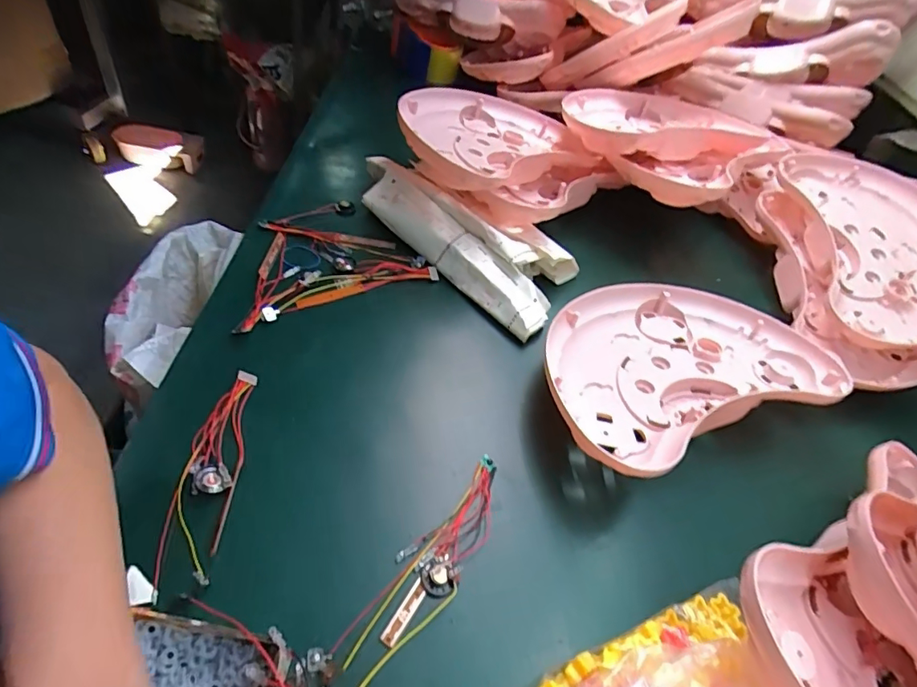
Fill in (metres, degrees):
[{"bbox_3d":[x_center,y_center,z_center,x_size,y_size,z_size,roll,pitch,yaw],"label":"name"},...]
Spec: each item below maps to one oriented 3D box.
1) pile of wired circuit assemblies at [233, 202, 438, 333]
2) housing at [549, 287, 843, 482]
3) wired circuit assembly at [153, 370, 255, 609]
[{"bbox_3d":[-0.163,-0.114,0.629,0.227,0.019,0.193,-13,53,-24],"label":"pile of wired circuit assemblies"},{"bbox_3d":[0.233,0.015,0.552,0.339,0.054,0.224,-13,53,-24],"label":"housing"},{"bbox_3d":[-0.210,0.106,0.432,0.046,0.028,0.193,7,48,-8],"label":"wired circuit assembly"}]

